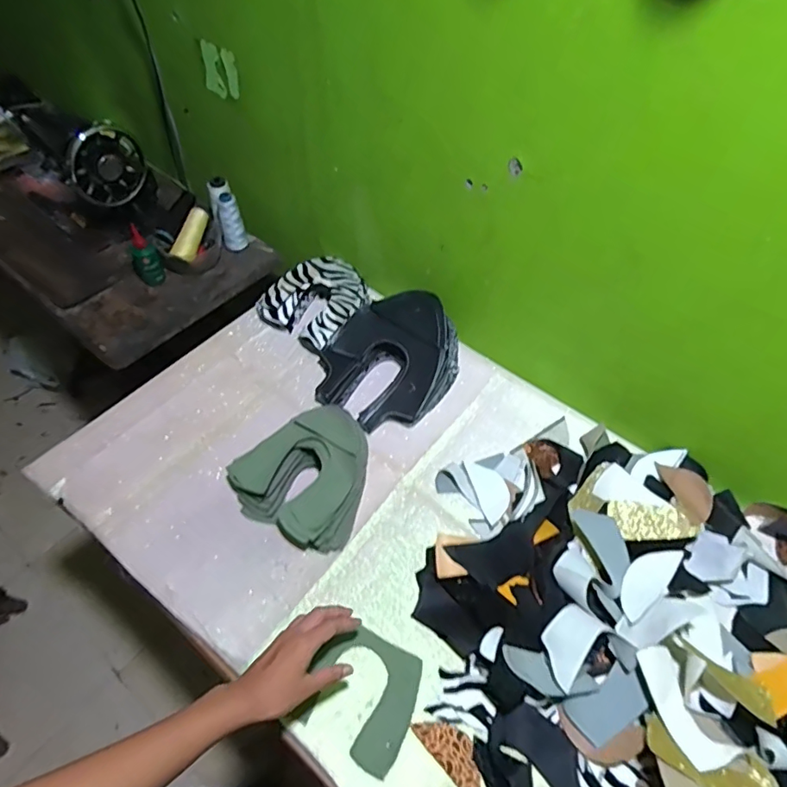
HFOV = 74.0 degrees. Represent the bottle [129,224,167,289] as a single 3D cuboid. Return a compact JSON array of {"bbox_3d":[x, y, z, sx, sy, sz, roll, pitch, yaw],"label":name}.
[{"bbox_3d":[-0.455,-0.252,0.953,0.048,0.109,0.049,-25,59,-18],"label":"bottle"}]

